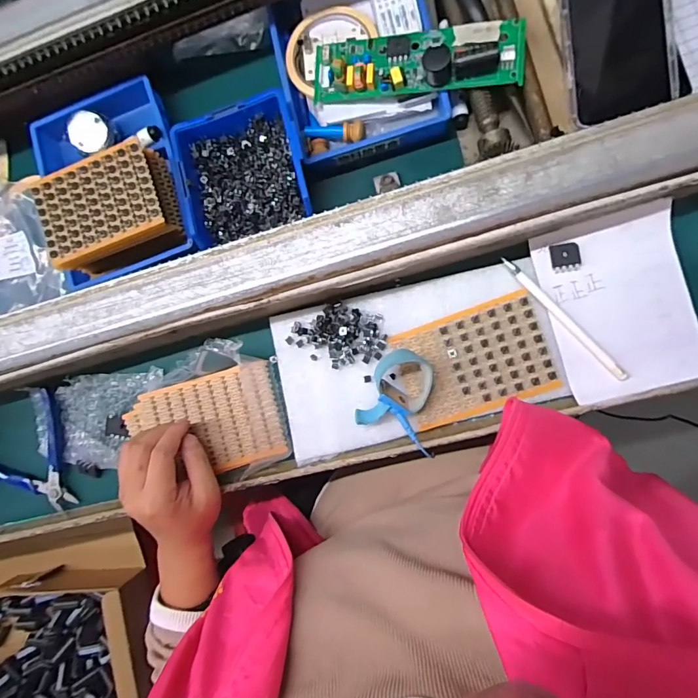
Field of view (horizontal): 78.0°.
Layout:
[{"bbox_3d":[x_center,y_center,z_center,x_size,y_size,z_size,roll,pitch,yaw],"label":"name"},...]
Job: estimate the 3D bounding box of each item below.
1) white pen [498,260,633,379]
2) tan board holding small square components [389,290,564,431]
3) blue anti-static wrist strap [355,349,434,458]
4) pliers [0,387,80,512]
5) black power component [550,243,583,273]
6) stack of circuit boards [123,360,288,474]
[{"bbox_3d":[0.175,-0.025,0.352,0.009,0.006,0.134,-44,83,4],"label":"white pen"},{"bbox_3d":[0.106,0.011,0.367,0.124,0.010,0.084,-20,86,7],"label":"tan board holding small square components"},{"bbox_3d":[0.048,0.041,0.362,0.066,0.025,0.073,22,91,8],"label":"blue anti-static wrist strap"},{"bbox_3d":[-0.339,0.109,0.444,0.110,0.024,0.118,-10,87,7],"label":"pliers"},{"bbox_3d":[0.176,-0.074,0.347,0.023,0.005,0.022,-4,88,8],"label":"black power component"},{"bbox_3d":[-0.136,0.072,0.404,0.144,0.011,0.087,-16,86,7],"label":"stack of circuit boards"}]

